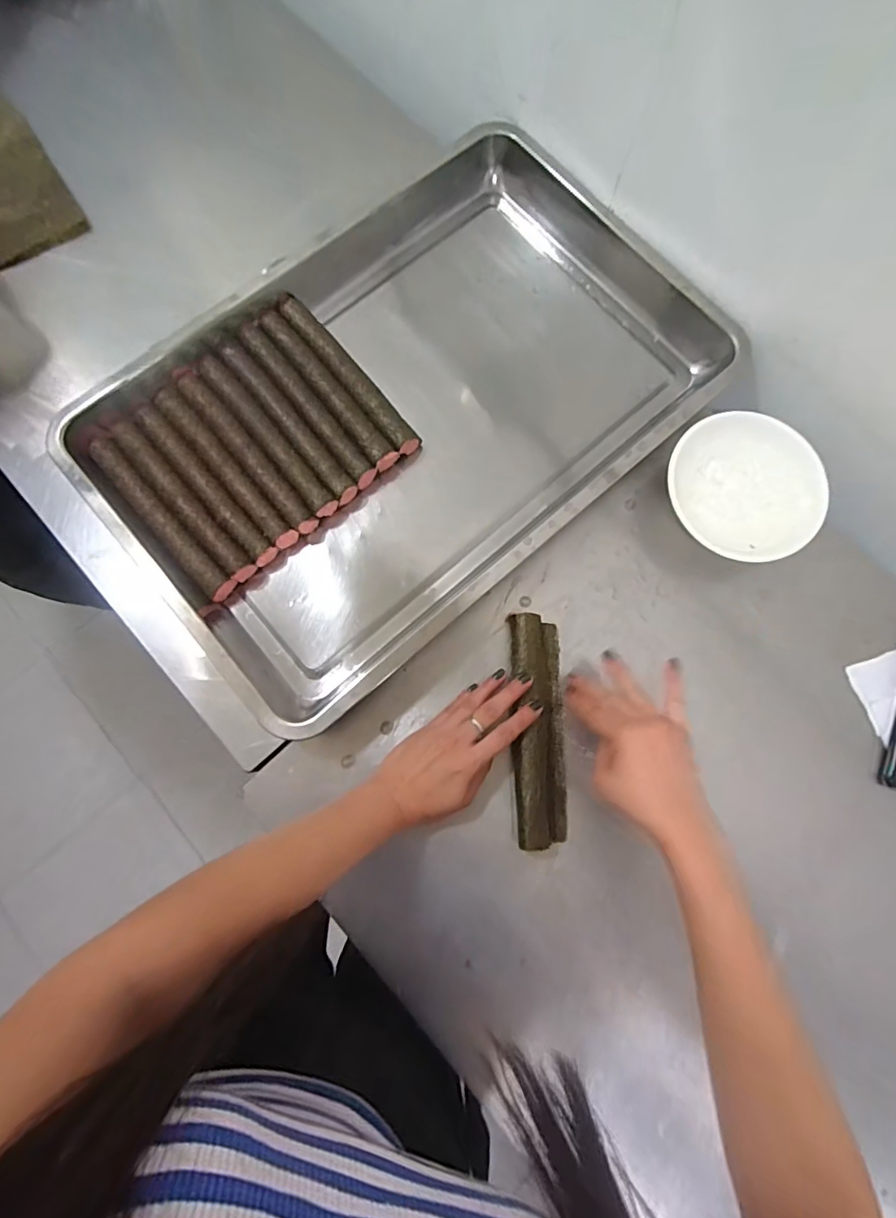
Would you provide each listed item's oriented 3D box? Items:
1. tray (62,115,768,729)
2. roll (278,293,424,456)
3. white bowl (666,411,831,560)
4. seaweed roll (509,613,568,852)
[{"bbox_3d":[-0.046,-0.212,0.519,0.589,0.049,0.428,-44,82,-9],"label":"tray"},{"bbox_3d":[-0.102,-0.241,0.533,0.030,0.022,0.207,-39,82,-8],"label":"roll"},{"bbox_3d":[0.278,-0.111,0.504,0.133,0.057,0.144,0,78,-1],"label":"white bowl"},{"bbox_3d":[0.083,0.107,0.471,0.048,0.031,0.200,0,78,-1],"label":"seaweed roll"}]

